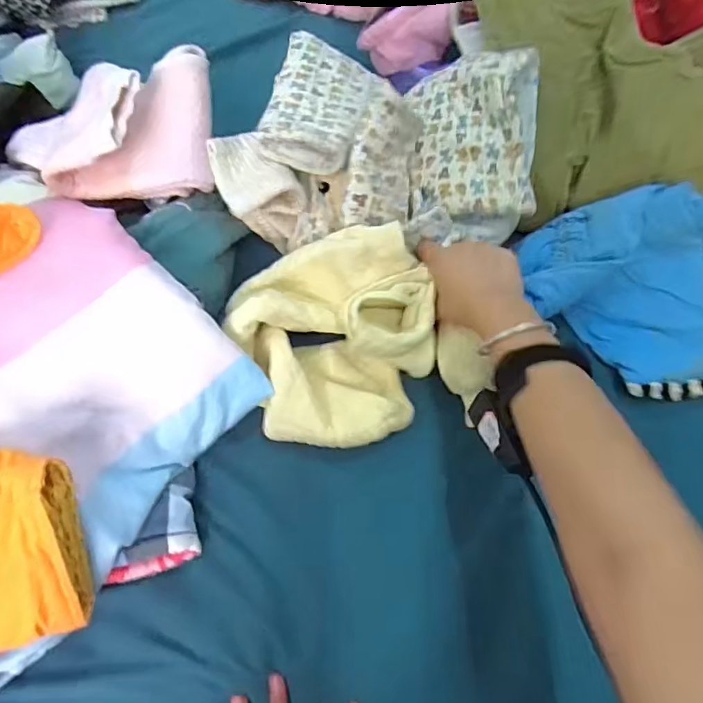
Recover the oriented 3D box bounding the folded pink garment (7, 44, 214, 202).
[{"bbox_3d":[-0.222,-0.231,0.534,0.154,0.085,0.154,-4,61,-1],"label":"folded pink garment"}]

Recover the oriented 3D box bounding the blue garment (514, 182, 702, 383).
[{"bbox_3d":[0.305,-0.065,0.511,0.265,0.069,0.188,-9,83,10],"label":"blue garment"}]

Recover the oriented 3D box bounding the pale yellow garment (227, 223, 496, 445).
[{"bbox_3d":[-0.003,-0.021,0.504,0.202,0.100,0.186,-13,61,-6],"label":"pale yellow garment"}]

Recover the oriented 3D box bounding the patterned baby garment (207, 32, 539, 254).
[{"bbox_3d":[0.029,-0.225,0.568,0.314,0.119,0.222,6,61,4],"label":"patterned baby garment"}]

